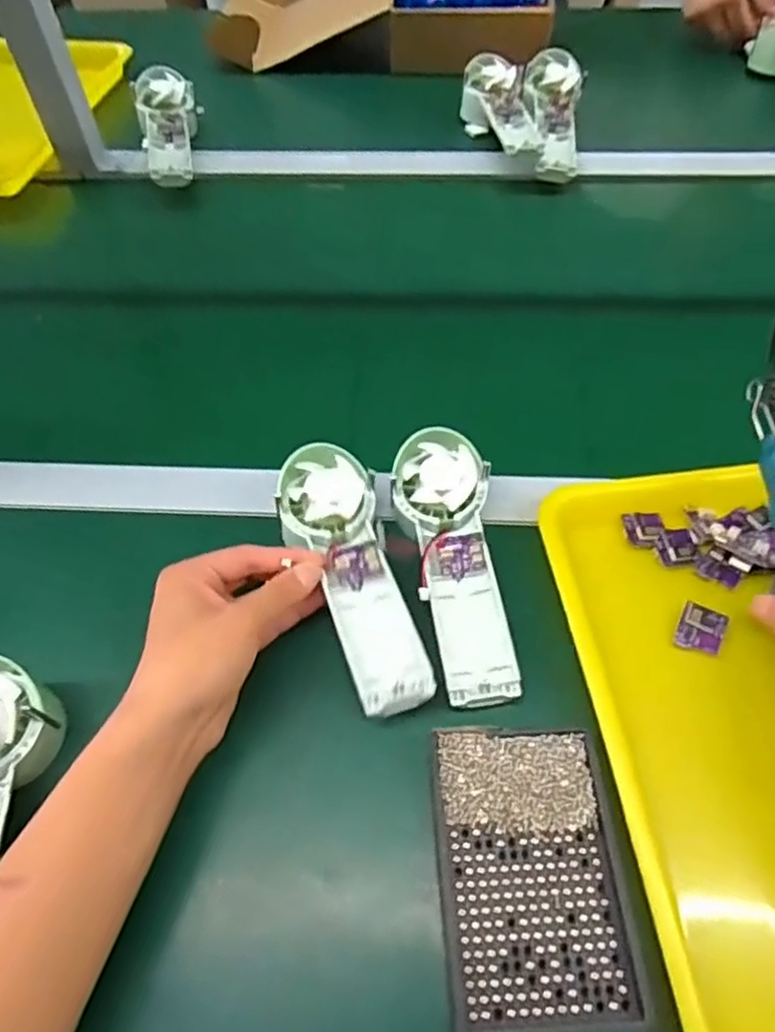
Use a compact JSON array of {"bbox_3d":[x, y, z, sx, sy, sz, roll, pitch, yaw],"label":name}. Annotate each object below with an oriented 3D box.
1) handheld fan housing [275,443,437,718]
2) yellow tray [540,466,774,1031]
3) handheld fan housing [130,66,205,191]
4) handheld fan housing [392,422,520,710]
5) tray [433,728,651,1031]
[{"bbox_3d":[-0.020,0.036,0.410,0.061,0.032,0.173,-18,65,-9],"label":"handheld fan housing"},{"bbox_3d":[0.244,0.116,0.382,0.255,0.051,0.339,-6,57,-1],"label":"yellow tray"},{"bbox_3d":[-0.236,-0.422,0.720,0.069,0.040,0.169,-13,57,-6],"label":"handheld fan housing"},{"bbox_3d":[0.044,0.029,0.426,0.062,0.030,0.178,-9,69,-3],"label":"handheld fan housing"},{"bbox_3d":[0.073,0.180,0.340,0.089,0.017,0.134,-2,57,1],"label":"tray"}]

